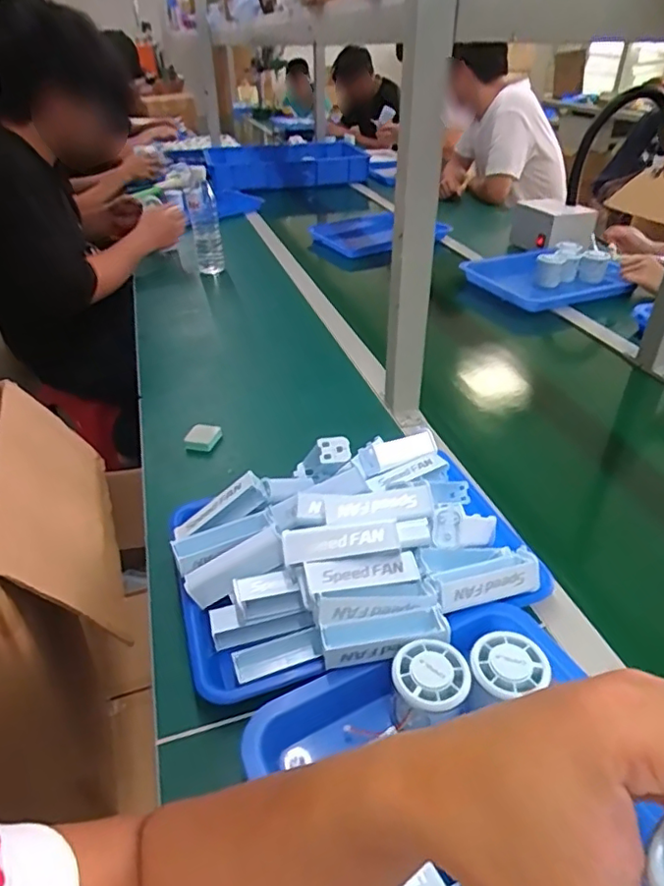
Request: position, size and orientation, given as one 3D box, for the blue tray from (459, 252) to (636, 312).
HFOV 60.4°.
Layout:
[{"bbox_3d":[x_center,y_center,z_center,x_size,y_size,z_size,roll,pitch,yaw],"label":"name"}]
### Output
[{"bbox_3d":[0.460,-0.350,1.227,0.286,0.064,0.221,-12,37,-16],"label":"blue tray"}]

